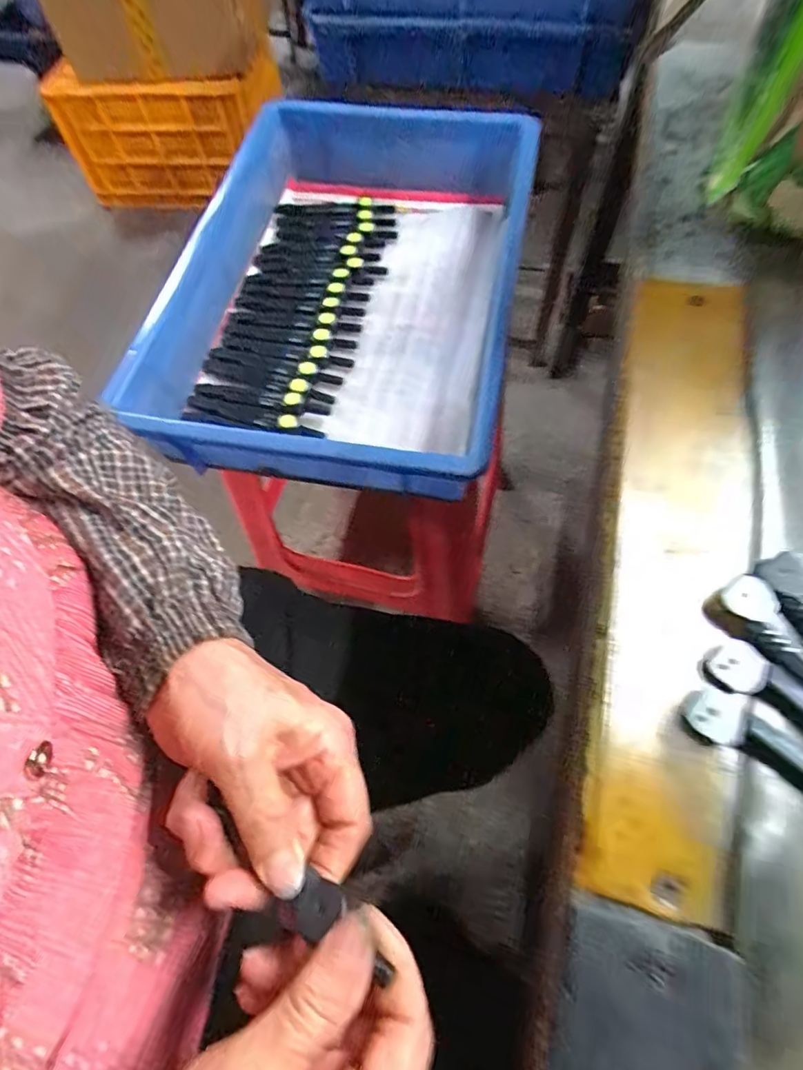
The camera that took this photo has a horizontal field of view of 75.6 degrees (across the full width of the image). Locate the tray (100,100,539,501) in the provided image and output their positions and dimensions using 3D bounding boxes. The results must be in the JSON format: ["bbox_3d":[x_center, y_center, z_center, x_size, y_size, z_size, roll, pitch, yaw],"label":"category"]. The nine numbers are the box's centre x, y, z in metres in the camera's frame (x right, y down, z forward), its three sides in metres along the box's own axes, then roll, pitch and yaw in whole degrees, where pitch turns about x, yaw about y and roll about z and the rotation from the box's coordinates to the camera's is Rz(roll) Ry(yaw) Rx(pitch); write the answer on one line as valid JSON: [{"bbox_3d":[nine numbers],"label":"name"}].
[{"bbox_3d":[-0.047,-0.254,0.492,0.290,0.080,0.461,8,65,8],"label":"tray"}]

